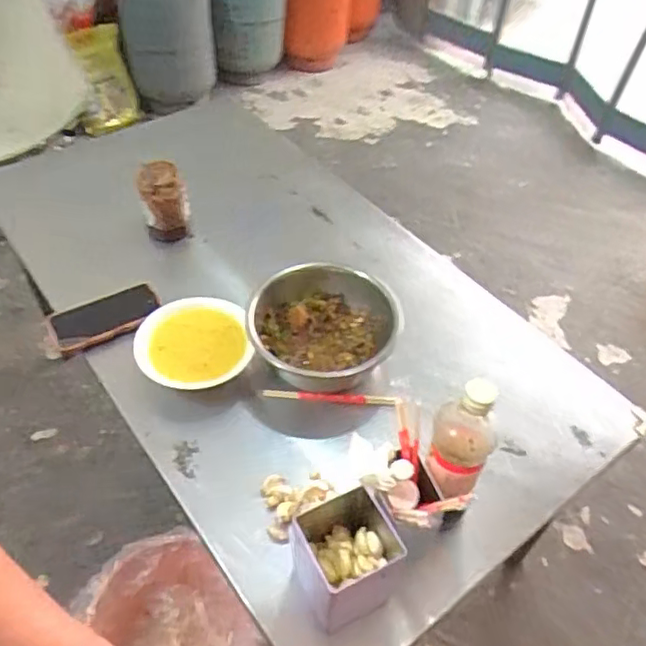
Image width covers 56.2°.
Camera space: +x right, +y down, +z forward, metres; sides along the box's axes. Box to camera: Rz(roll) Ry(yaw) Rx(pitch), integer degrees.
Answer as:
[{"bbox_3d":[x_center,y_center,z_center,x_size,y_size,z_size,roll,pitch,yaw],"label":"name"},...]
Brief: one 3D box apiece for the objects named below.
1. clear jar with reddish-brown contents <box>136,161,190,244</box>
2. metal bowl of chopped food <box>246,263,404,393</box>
[{"bbox_3d":[-0.288,-0.210,1.102,0.083,0.135,0.082,-10,49,-13],"label":"clear jar with reddish-brown contents"},{"bbox_3d":[-0.001,0.021,0.894,0.206,0.111,0.211,2,47,-2],"label":"metal bowl of chopped food"}]

